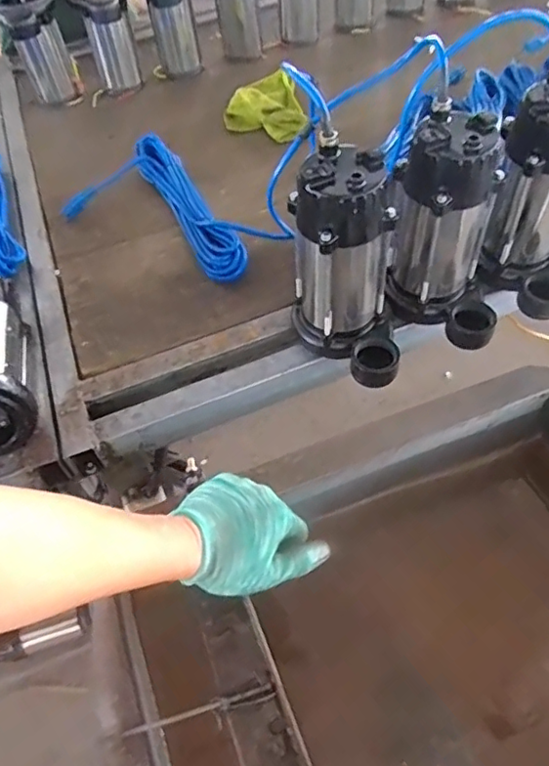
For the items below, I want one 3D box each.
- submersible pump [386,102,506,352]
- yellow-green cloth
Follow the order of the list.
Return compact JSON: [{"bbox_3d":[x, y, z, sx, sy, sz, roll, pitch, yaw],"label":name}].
[{"bbox_3d":[0.197,-0.161,0.645,0.116,0.226,0.123,-2,52,4],"label":"submersible pump"},{"bbox_3d":[-0.020,-0.510,1.068,0.148,0.056,0.180,-6,52,2],"label":"yellow-green cloth"}]

